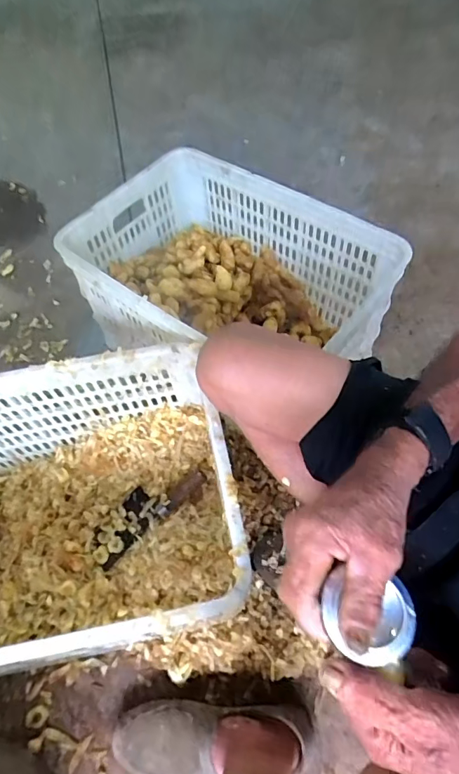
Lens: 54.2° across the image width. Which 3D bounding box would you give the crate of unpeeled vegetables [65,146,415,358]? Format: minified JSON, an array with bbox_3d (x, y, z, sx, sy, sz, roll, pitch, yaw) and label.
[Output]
[{"bbox_3d":[-0.001,-0.172,0.844,0.511,0.253,0.348,33,70,21],"label":"crate of unpeeled vegetables"}]

